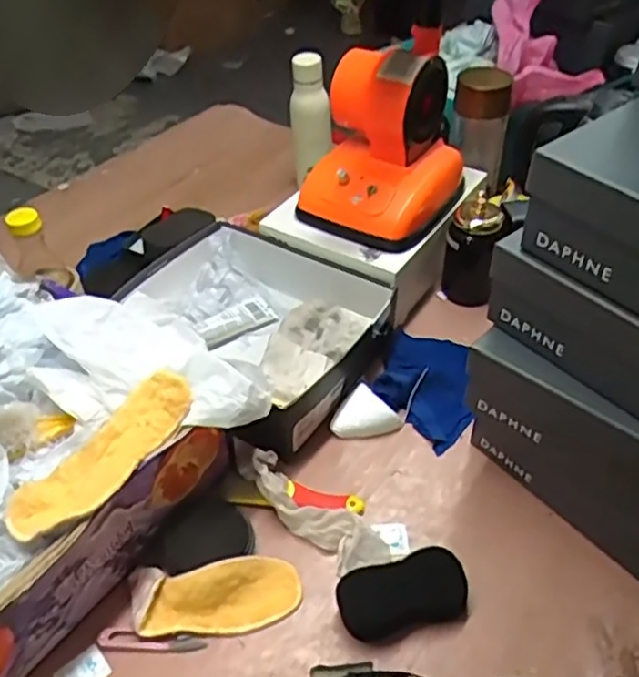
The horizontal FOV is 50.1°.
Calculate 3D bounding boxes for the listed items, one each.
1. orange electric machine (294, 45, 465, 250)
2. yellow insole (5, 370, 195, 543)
[{"bbox_3d":[0.086,-0.257,0.941,0.175,0.226,0.195,23,49,23],"label":"orange electric machine"},{"bbox_3d":[-0.198,0.110,0.642,0.069,0.035,0.199,30,52,28],"label":"yellow insole"}]

